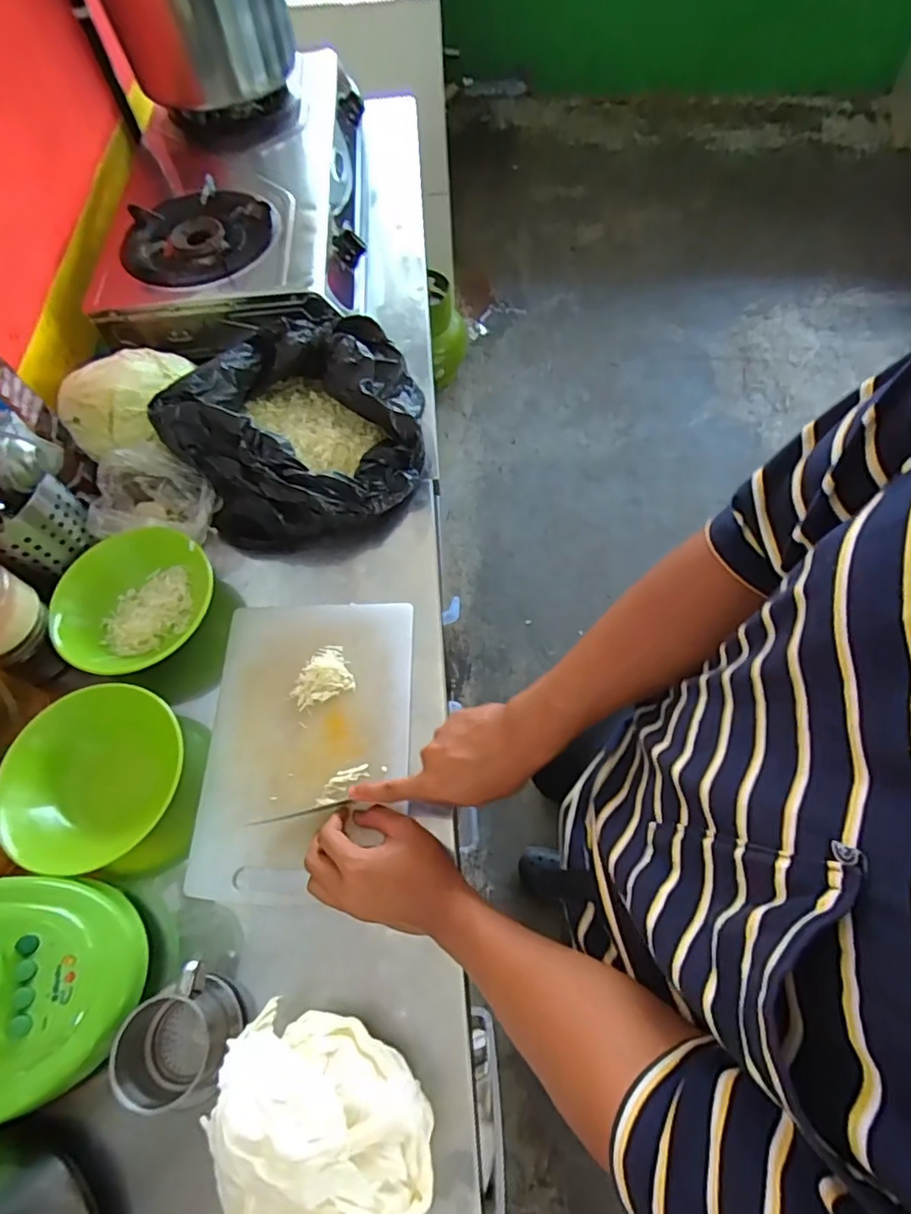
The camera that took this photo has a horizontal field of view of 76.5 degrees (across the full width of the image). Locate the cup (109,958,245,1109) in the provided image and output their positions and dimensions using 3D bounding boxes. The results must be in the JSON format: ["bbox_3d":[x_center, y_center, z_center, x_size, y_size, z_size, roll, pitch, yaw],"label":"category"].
[{"bbox_3d":[-0.226,0.357,0.482,0.085,0.071,0.084,37,71,20],"label":"cup"}]

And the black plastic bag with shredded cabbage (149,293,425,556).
[{"bbox_3d":[-0.186,-0.215,0.716,0.291,0.128,0.266,-32,65,-12],"label":"black plastic bag with shredded cabbage"}]

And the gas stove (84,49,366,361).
[{"bbox_3d":[-0.343,-0.666,0.940,0.371,0.101,0.604,-5,63,1],"label":"gas stove"}]

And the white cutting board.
[{"bbox_3d":[-0.152,0.131,0.597,0.204,0.018,0.301,-1,63,3],"label":"white cutting board"}]

